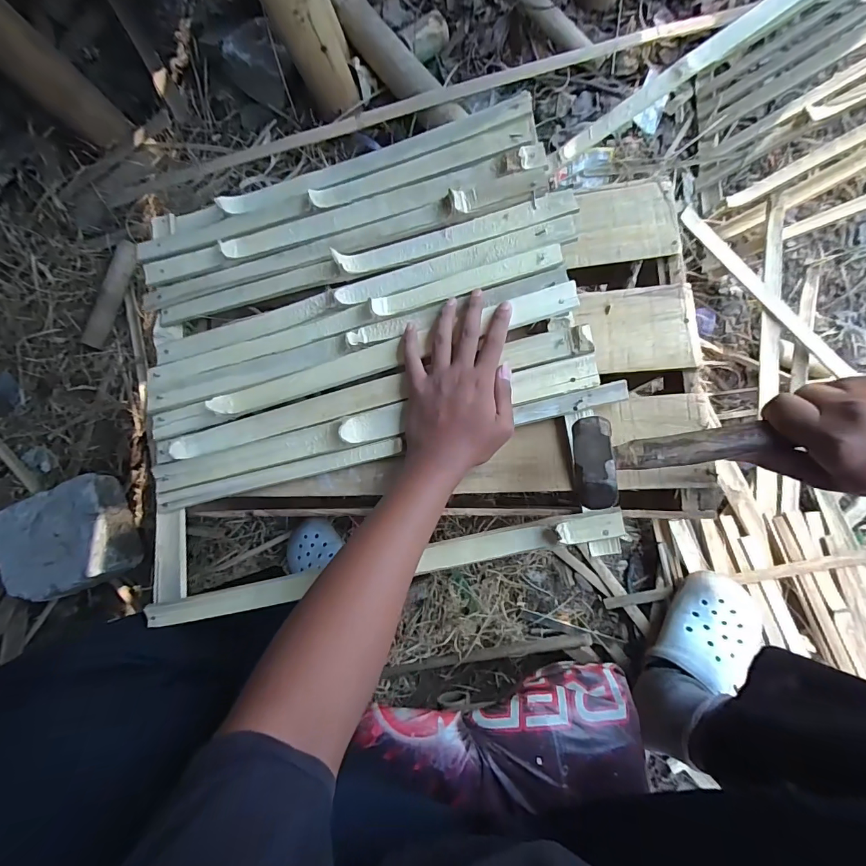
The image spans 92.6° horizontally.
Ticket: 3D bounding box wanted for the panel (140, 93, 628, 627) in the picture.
[{"bbox_3d":[-0.086,-0.075,0.457,0.499,0.040,0.460,-12,83,6],"label":"panel"}]

